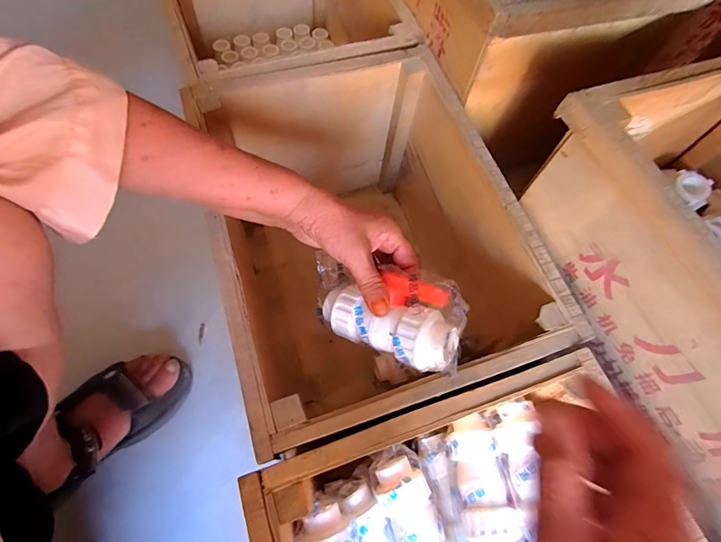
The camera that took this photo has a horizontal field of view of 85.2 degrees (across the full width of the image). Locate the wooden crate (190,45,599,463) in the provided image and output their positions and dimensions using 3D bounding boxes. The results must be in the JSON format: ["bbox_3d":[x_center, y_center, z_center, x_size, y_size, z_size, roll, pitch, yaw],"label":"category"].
[{"bbox_3d":[-0.009,-0.020,0.515,0.310,0.266,0.405,-16,67,-11],"label":"wooden crate"}]

